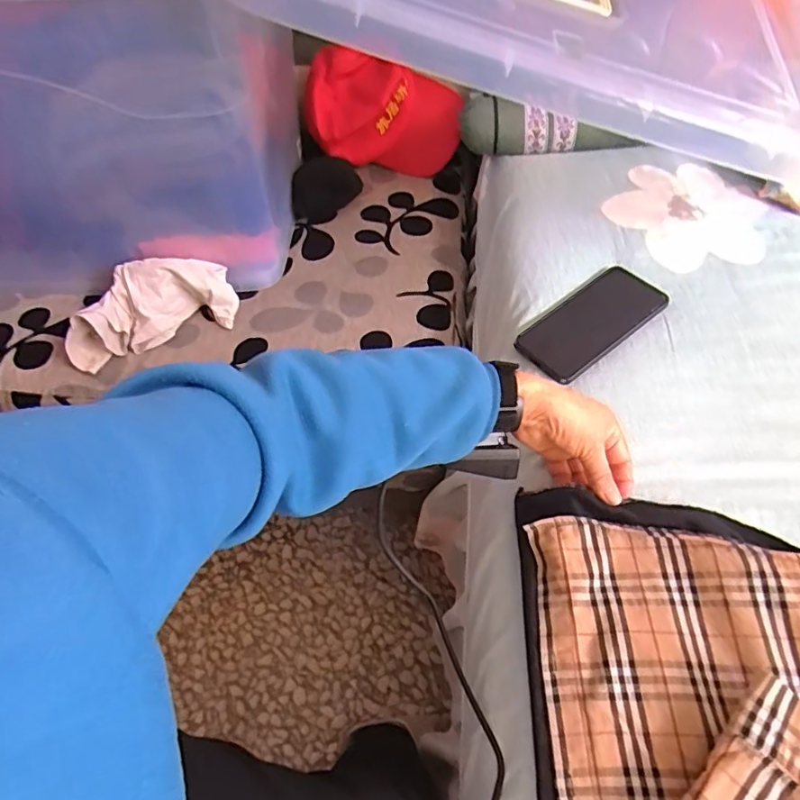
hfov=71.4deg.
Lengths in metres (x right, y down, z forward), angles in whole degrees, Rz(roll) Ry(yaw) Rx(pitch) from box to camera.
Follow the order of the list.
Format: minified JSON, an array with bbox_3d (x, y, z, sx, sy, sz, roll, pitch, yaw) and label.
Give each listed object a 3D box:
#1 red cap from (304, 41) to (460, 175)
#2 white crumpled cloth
[{"bbox_3d":[-0.032,-0.466,0.901,0.260,0.147,0.109,8,55,6],"label":"red cap"},{"bbox_3d":[-0.323,-0.120,0.718,0.211,0.075,0.096,-22,58,-11],"label":"white crumpled cloth"}]

